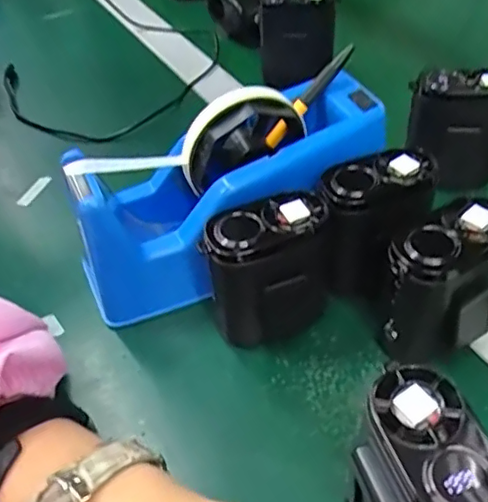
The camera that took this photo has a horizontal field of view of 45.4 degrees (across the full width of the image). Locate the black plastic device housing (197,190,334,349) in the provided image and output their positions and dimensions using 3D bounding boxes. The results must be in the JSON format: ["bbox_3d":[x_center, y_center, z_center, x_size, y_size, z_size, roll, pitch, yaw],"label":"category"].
[{"bbox_3d":[0.013,0.015,0.327,0.065,0.082,0.042,-16,49,-14],"label":"black plastic device housing"}]

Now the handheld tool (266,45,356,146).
[{"bbox_3d":[0.043,-0.098,0.374,0.079,0.014,0.011,-48,51,16],"label":"handheld tool"}]

